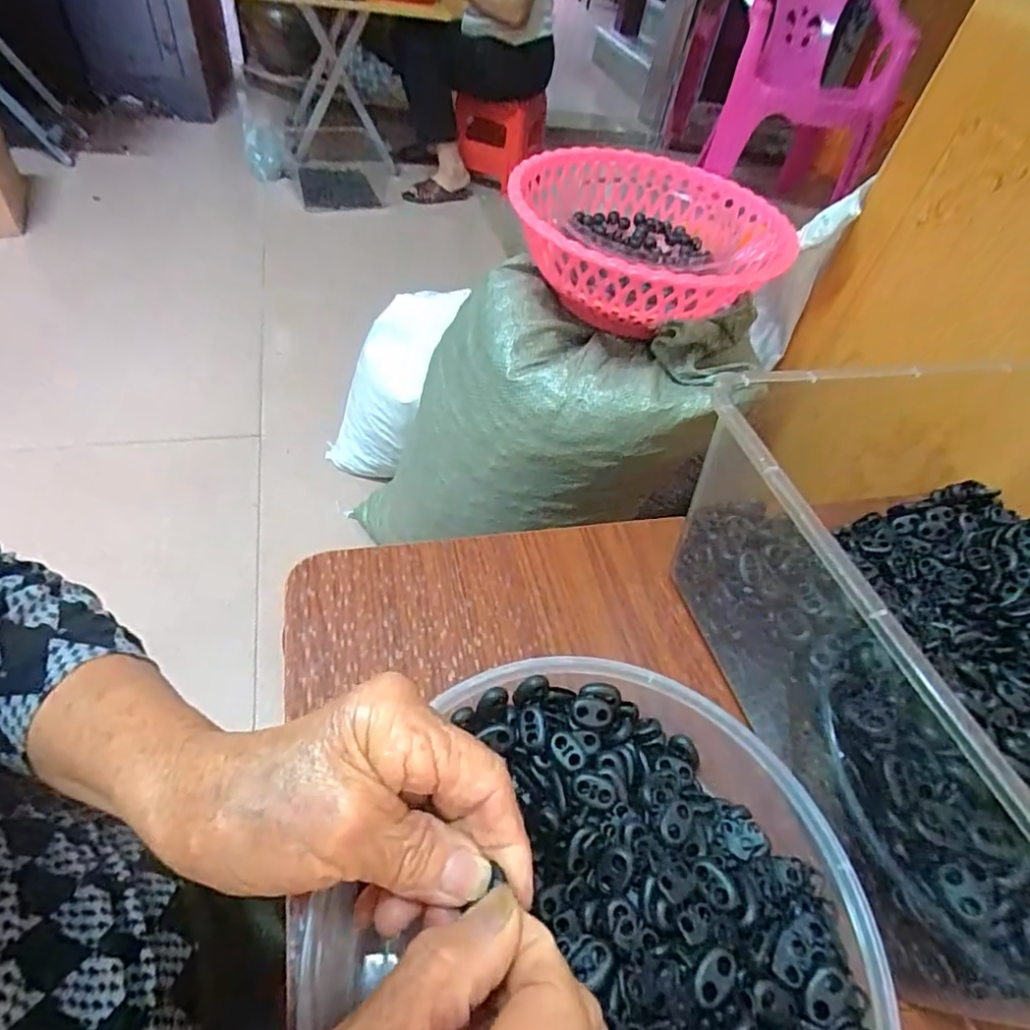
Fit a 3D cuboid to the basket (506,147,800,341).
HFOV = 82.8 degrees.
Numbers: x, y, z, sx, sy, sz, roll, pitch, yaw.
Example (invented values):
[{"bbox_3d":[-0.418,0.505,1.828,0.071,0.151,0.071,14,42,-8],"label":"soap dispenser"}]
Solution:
[{"bbox_3d":[0.138,-0.296,0.632,0.275,0.095,0.280,6,50,-7],"label":"basket"}]

